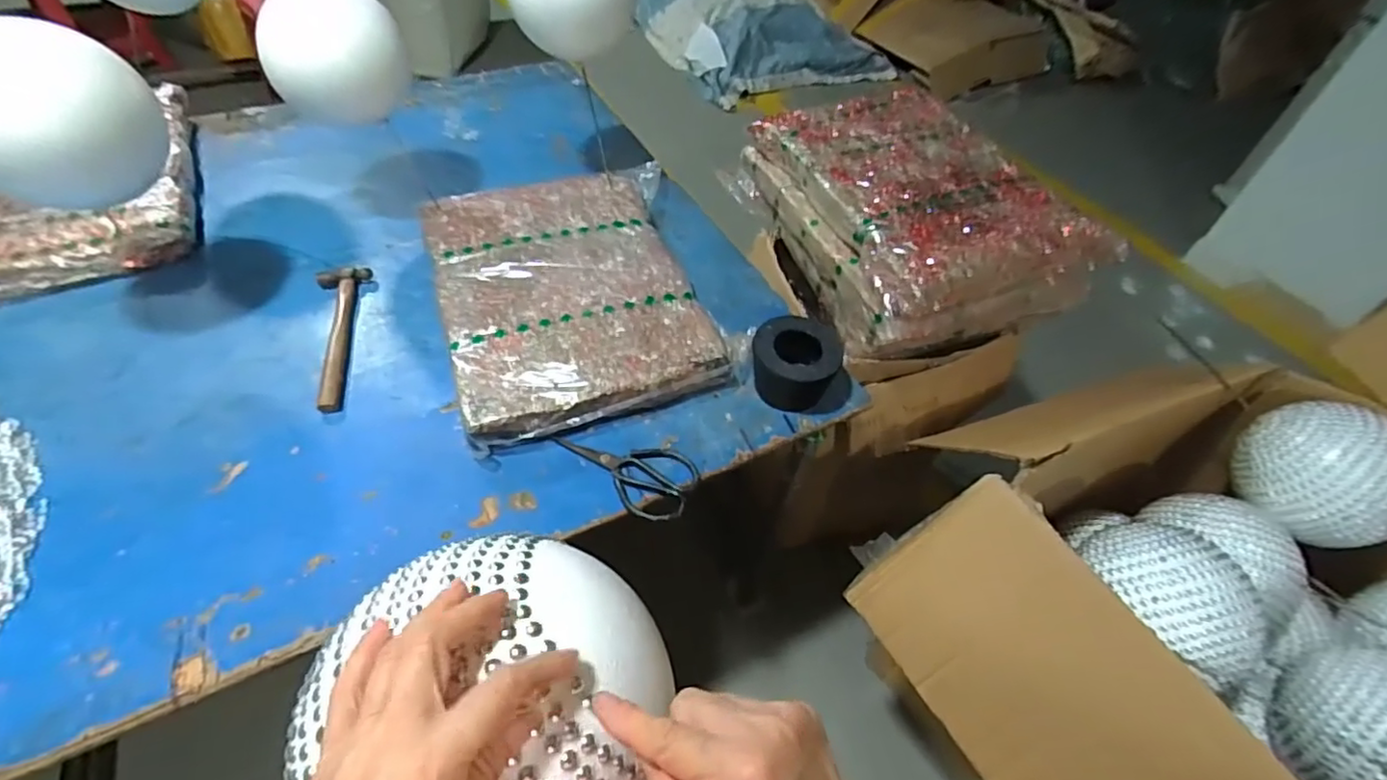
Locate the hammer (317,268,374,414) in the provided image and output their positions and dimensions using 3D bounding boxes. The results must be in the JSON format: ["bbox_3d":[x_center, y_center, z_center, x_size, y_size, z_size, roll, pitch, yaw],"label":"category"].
[{"bbox_3d":[-0.484,-0.078,0.854,0.066,0.019,0.267,-12,50,-14],"label":"hammer"}]

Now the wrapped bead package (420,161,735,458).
[{"bbox_3d":[-0.179,-0.160,0.927,0.380,0.060,0.526,-13,50,-15],"label":"wrapped bead package"}]

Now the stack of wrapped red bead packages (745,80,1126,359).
[{"bbox_3d":[0.361,-0.296,1.051,0.383,0.161,0.511,-12,50,-15],"label":"stack of wrapped red bead packages"}]

